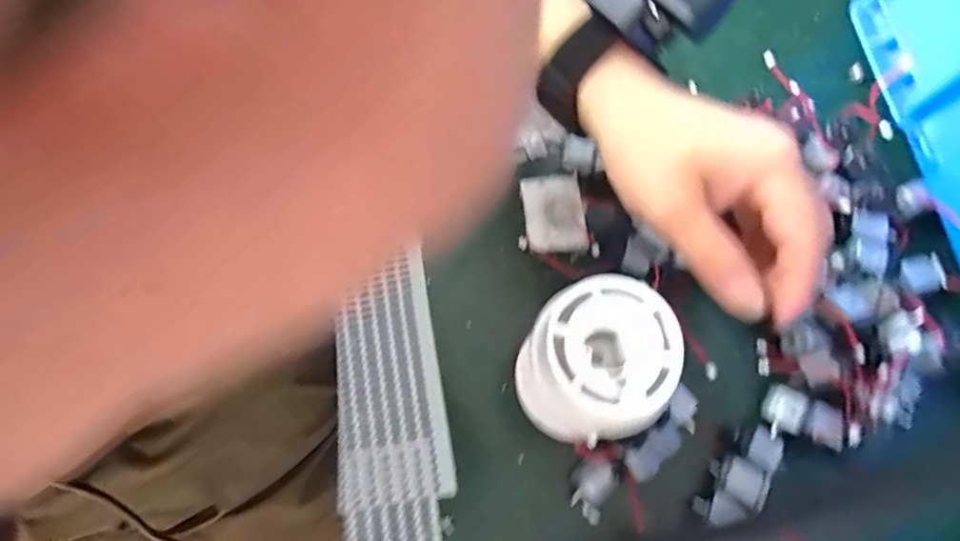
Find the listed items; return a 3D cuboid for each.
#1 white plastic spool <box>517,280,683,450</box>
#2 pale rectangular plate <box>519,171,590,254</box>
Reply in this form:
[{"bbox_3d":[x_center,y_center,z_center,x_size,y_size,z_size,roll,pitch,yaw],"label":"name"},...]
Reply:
[{"bbox_3d":[0.049,0.044,0.251,0.059,0.082,0.058,34,70,8],"label":"white plastic spool"},{"bbox_3d":[0.045,-0.035,0.325,0.035,0.006,0.050,-4,69,-6],"label":"pale rectangular plate"}]

